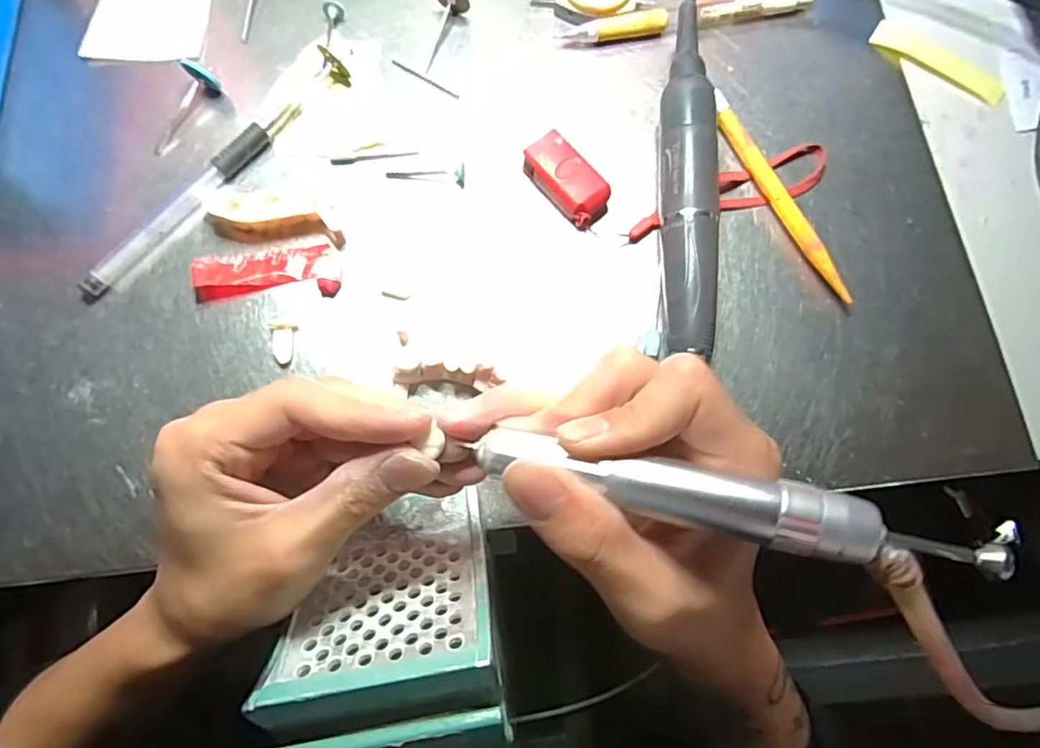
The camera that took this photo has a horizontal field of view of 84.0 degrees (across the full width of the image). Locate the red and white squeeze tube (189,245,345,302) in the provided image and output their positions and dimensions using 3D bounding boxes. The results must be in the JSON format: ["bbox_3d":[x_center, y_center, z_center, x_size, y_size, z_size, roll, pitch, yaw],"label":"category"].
[{"bbox_3d":[-0.118,-0.047,0.270,0.067,0.009,0.026,-7,75,-3],"label":"red and white squeeze tube"}]

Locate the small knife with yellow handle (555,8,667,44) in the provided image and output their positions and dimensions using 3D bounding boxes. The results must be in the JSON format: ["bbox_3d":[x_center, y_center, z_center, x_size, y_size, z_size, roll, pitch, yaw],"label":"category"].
[{"bbox_3d":[0.051,-0.185,0.312,0.057,0.013,0.013,-10,75,-4],"label":"small knife with yellow handle"}]

